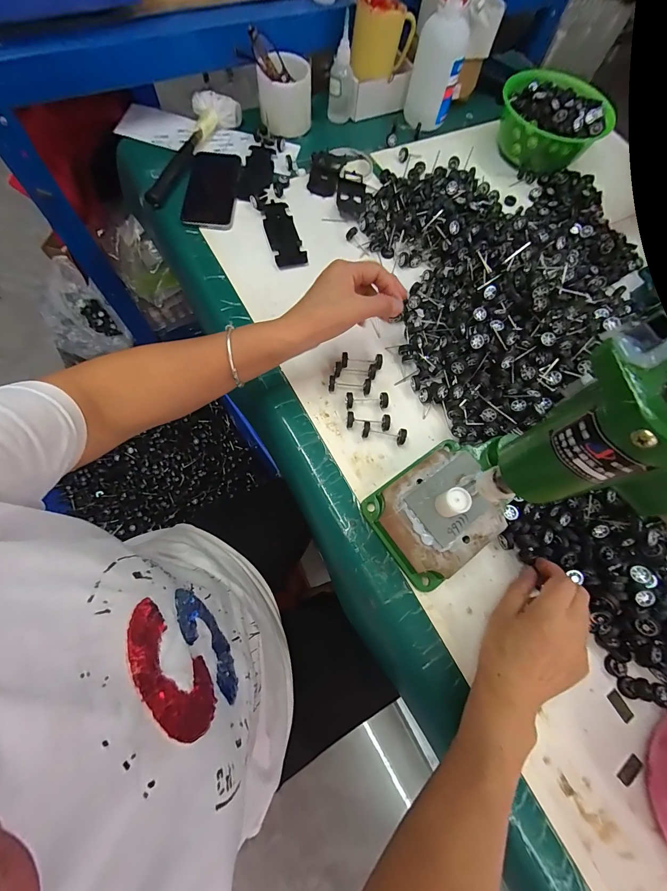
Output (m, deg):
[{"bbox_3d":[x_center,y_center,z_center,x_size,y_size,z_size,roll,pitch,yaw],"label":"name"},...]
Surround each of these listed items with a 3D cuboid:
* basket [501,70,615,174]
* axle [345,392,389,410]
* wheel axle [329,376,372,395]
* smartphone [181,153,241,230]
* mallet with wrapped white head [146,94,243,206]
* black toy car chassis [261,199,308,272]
[{"bbox_3d":[0.379,-0.573,0.593,0.148,0.075,0.151,-4,72,-2],"label":"basket"},{"bbox_3d":[0.043,-0.056,0.418,0.054,0.013,0.019,-1,71,-6],"label":"axle"},{"bbox_3d":[0.021,-0.077,0.424,0.055,0.017,0.019,2,70,-5],"label":"wheel axle"},{"bbox_3d":[-0.190,-0.405,0.525,0.071,0.015,0.161,3,70,-4],"label":"smartphone"},{"bbox_3d":[-0.240,-0.486,0.543,0.062,0.031,0.253,23,70,3],"label":"mallet with wrapped white head"},{"bbox_3d":[-0.078,-0.323,0.506,0.046,0.009,0.128,-15,73,-10],"label":"black toy car chassis"}]

